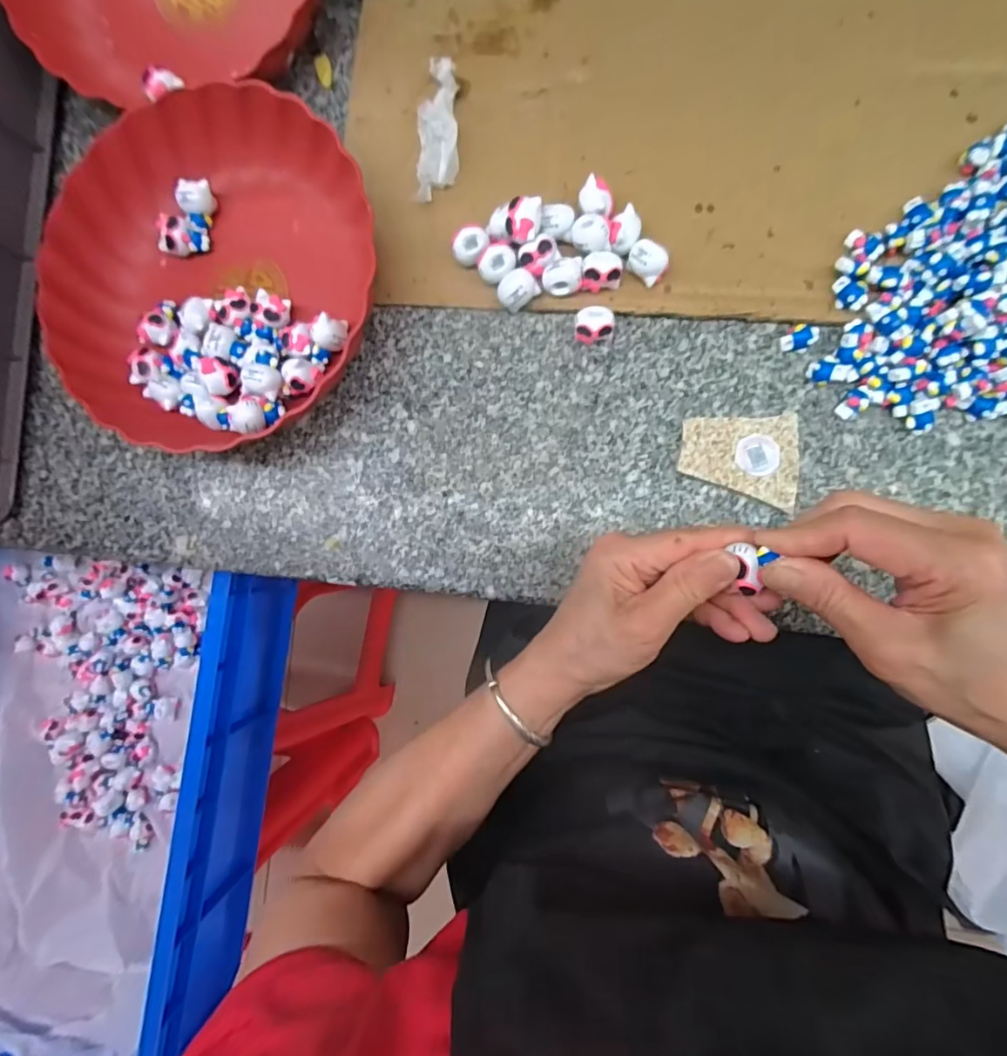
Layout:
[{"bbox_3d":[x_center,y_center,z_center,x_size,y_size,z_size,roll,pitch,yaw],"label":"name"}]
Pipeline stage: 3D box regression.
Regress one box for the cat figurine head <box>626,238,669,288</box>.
[{"bbox_3d":[0.094,-0.172,0.333,0.026,0.020,0.019,44,94,7],"label":"cat figurine head"}]

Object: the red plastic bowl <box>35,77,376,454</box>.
[{"bbox_3d":[-0.204,-0.179,0.364,0.234,0.048,0.240,45,94,7],"label":"red plastic bowl"}]

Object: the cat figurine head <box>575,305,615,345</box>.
[{"bbox_3d":[0.061,-0.133,0.342,0.025,0.020,0.023,0,88,8],"label":"cat figurine head"}]

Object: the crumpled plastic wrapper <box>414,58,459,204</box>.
[{"bbox_3d":[-0.044,-0.276,0.358,0.028,0.019,0.089,5,89,8],"label":"crumpled plastic wrapper"}]

